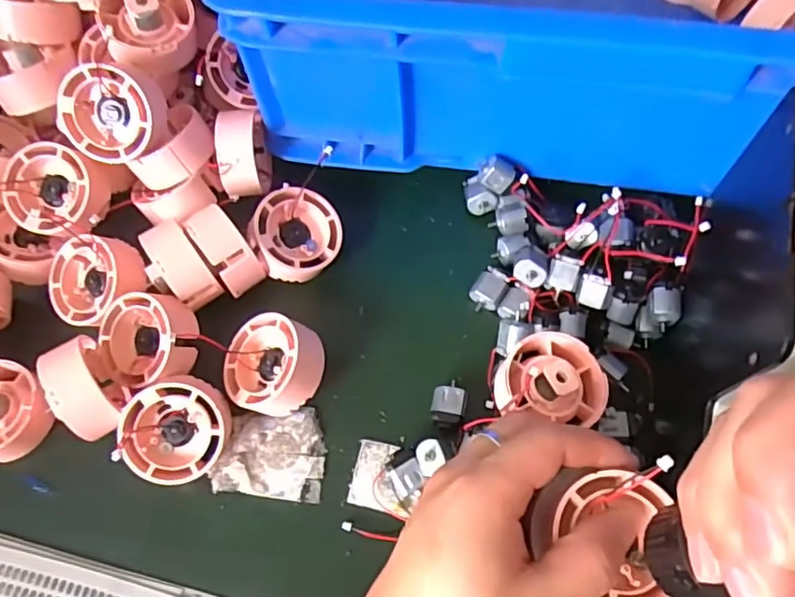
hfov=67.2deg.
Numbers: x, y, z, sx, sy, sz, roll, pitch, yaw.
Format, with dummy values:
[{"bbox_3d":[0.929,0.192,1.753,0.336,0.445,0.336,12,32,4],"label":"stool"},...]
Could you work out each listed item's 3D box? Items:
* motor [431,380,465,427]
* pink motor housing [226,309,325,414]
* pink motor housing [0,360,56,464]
[{"bbox_3d":[0.029,0.062,0.344,0.018,0.017,0.024,9,64,7],"label":"motor"},{"bbox_3d":[-0.071,0.038,0.343,0.053,0.025,0.053,9,76,35],"label":"pink motor housing"},{"bbox_3d":[-0.226,0.064,0.337,0.048,0.027,0.052,-1,63,2],"label":"pink motor housing"}]

